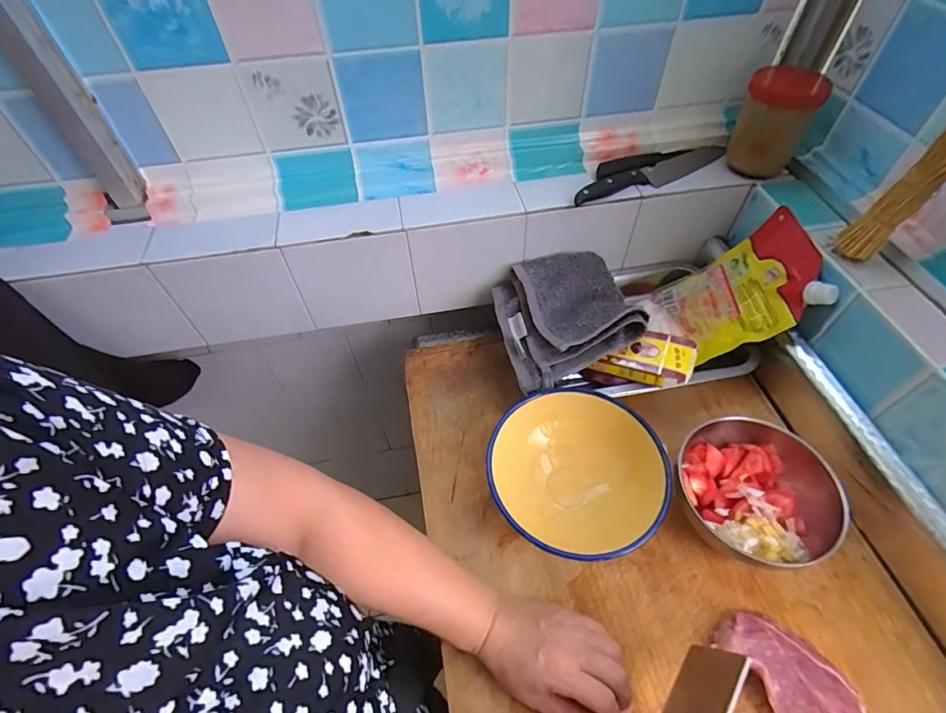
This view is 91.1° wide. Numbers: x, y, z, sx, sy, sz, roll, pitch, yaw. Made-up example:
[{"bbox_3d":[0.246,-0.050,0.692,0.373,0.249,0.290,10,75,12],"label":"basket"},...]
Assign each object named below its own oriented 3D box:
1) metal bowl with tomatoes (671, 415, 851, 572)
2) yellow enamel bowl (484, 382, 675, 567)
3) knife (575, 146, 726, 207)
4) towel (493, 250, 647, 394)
[{"bbox_3d":[0.295,0.136,0.474,0.141,0.058,0.141,-1,52,1],"label":"metal bowl with tomatoes"},{"bbox_3d":[0.107,0.122,0.484,0.168,0.064,0.177,-1,52,1],"label":"yellow enamel bowl"},{"bbox_3d":[0.223,-0.231,0.585,0.230,0.015,0.034,-24,55,-16],"label":"knife"},{"bbox_3d":[0.114,-0.056,0.576,0.160,0.052,0.174,-12,53,-7],"label":"towel"}]

